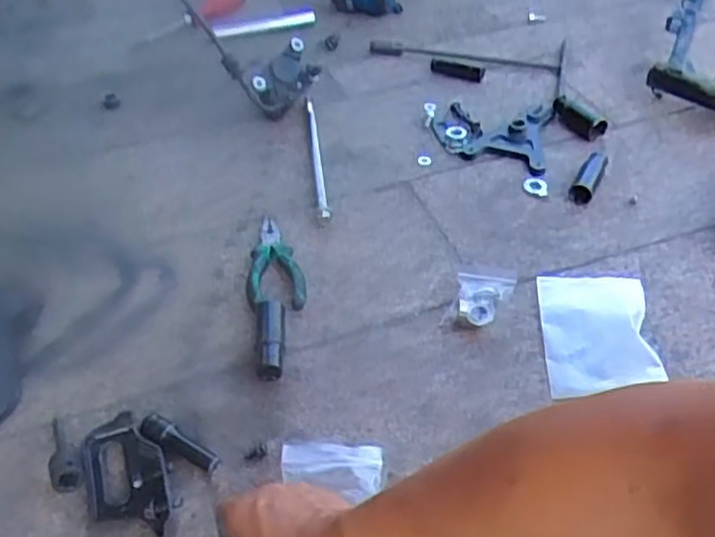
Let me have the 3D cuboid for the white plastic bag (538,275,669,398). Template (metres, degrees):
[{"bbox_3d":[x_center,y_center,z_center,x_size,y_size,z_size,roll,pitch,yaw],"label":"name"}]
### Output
[{"bbox_3d":[0.222,0.055,0.680,0.097,0.016,0.130,1,43,4],"label":"white plastic bag"}]

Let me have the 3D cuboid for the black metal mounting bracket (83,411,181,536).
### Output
[{"bbox_3d":[-0.183,0.162,0.580,0.064,0.023,0.109,-17,45,-15],"label":"black metal mounting bracket"}]

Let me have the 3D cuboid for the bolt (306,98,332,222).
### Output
[{"bbox_3d":[-0.050,-0.138,0.887,0.013,0.012,0.236,-7,43,-4],"label":"bolt"}]

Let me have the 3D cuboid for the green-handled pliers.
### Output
[{"bbox_3d":[-0.086,-0.009,0.757,0.057,0.008,0.138,-7,43,-5],"label":"green-handled pliers"}]

